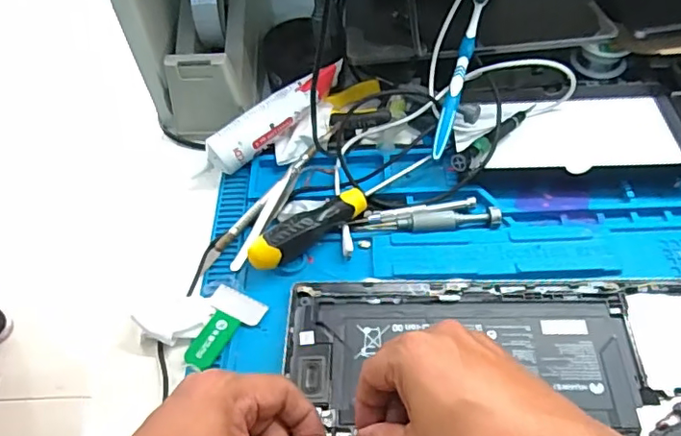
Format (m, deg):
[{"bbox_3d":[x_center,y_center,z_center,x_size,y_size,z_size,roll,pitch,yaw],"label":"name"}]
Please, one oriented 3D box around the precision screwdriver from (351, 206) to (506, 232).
[{"bbox_3d":[0.071,0.003,0.459,0.117,0.015,0.015,-5,53,1],"label":"precision screwdriver"}]

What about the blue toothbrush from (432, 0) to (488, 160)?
[{"bbox_3d":[0.107,-0.136,0.494,0.015,0.011,0.177,14,79,15],"label":"blue toothbrush"}]

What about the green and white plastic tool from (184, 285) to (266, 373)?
[{"bbox_3d":[-0.087,0.083,0.419,0.043,0.006,0.065,19,57,19],"label":"green and white plastic tool"}]

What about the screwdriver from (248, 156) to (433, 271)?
[{"bbox_3d":[0.003,-0.009,0.462,0.173,0.027,0.025,-32,57,-18],"label":"screwdriver"}]

